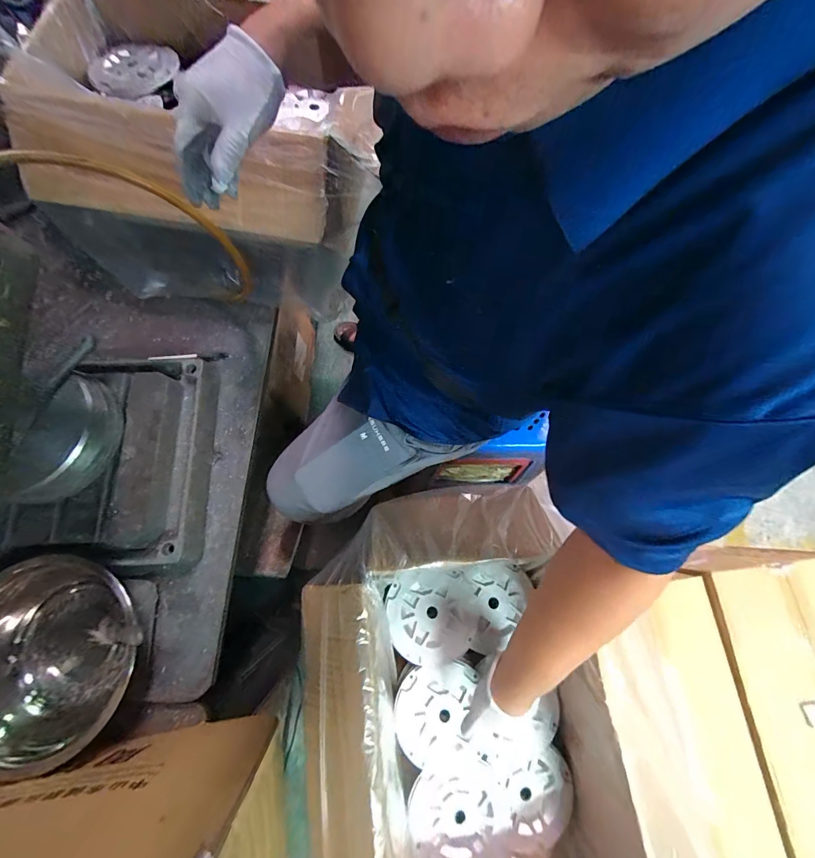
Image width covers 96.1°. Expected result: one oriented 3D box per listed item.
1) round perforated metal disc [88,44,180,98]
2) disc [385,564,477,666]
[{"bbox_3d":[-0.424,-0.561,0.569,0.105,0.013,0.127,37,77,9],"label":"round perforated metal disc"},{"bbox_3d":[0.036,0.276,0.543,0.129,0.008,0.128,0,74,-1],"label":"disc"}]

